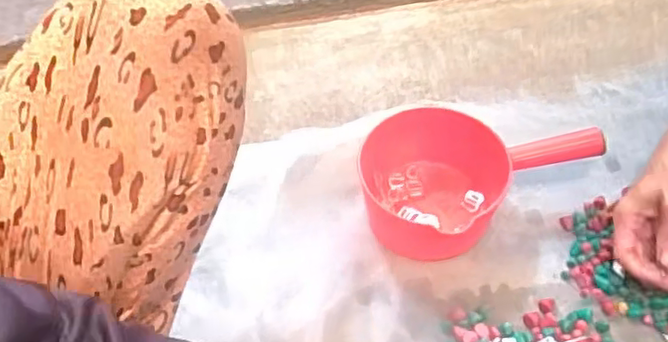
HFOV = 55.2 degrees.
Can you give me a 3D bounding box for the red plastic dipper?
[{"bbox_3d":[0.151,0.017,0.669,0.238,0.092,0.153,-6,51,0],"label":"red plastic dipper"}]

